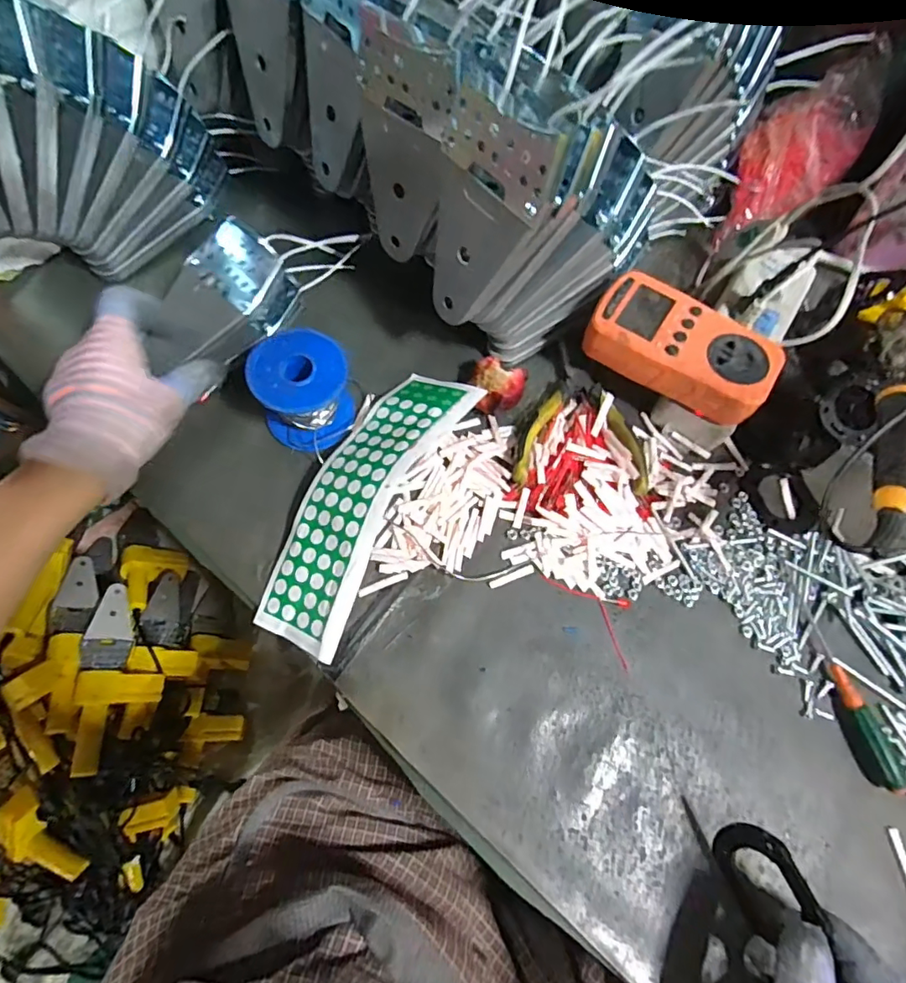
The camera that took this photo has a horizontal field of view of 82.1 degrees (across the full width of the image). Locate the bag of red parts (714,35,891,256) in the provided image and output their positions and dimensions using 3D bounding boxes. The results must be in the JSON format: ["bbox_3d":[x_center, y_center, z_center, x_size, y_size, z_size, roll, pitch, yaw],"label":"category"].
[{"bbox_3d":[0.294,-0.289,0.444,0.079,0.078,0.183,44,94,12],"label":"bag of red parts"}]

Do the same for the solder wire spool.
[{"bbox_3d":[-0.103,-0.069,0.365,0.062,0.061,0.062,1,71,-2],"label":"solder wire spool"}]

